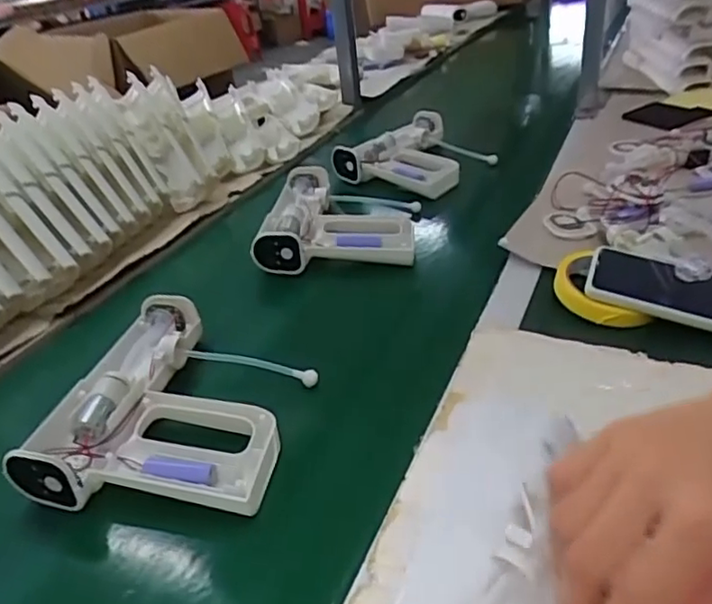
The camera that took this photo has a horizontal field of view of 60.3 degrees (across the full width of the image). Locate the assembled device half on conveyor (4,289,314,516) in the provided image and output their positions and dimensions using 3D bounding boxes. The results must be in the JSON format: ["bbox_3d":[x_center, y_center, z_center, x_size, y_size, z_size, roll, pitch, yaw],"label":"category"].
[{"bbox_3d":[-0.149,0.074,0.510,0.202,0.053,0.219,3,33,8],"label":"assembled device half on conveyor"}]

